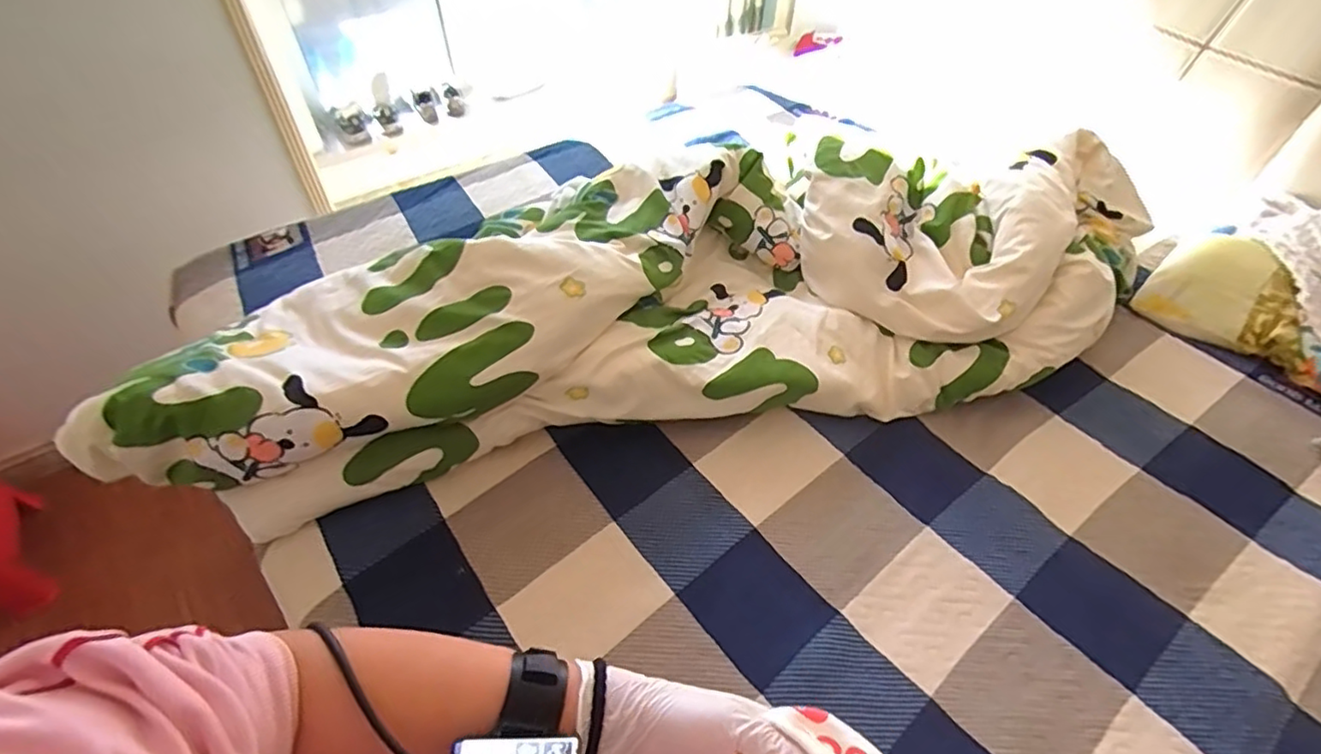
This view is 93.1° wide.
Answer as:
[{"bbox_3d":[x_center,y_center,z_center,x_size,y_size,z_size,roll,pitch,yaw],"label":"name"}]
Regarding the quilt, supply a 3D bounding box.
[{"bbox_3d":[0.067,-0.133,1.002,1.625,0.231,0.464,-9,50,-10],"label":"quilt"}]

